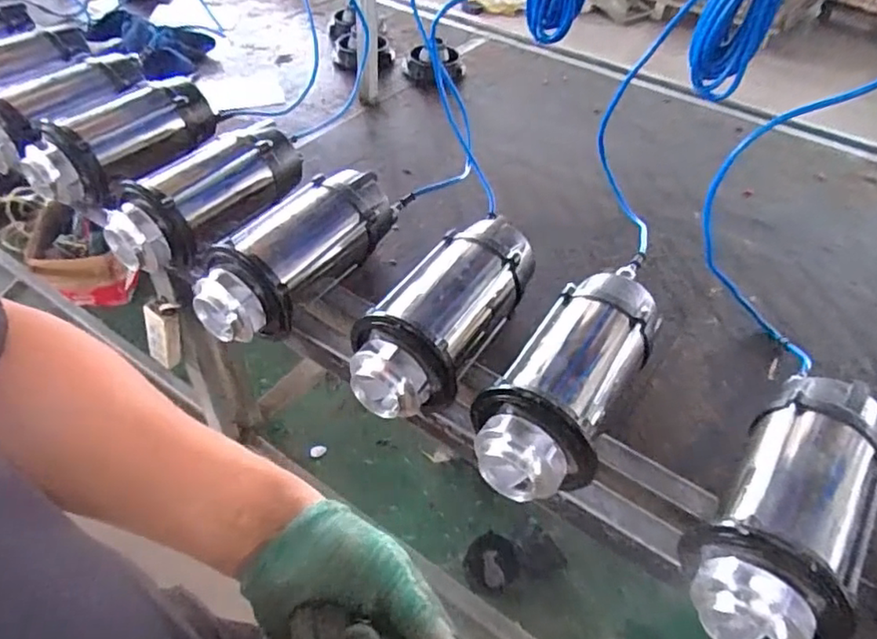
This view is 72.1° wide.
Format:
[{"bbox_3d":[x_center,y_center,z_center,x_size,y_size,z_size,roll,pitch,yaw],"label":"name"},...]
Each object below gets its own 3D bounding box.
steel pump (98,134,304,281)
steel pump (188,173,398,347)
[{"bbox_3d":[-0.348,-0.182,0.902,0.123,0.112,0.301,27,51,21],"label":"steel pump"},{"bbox_3d":[-0.194,-0.092,0.822,0.126,0.103,0.305,24,50,19],"label":"steel pump"}]

